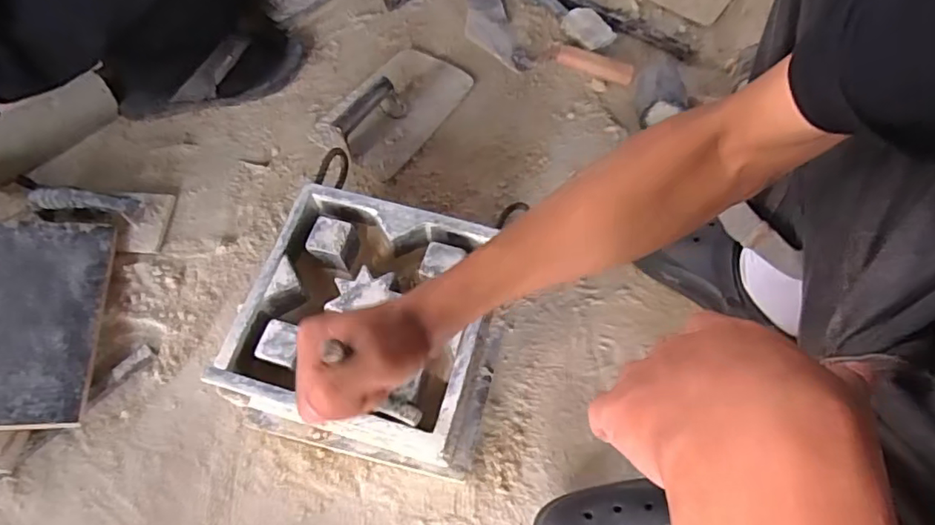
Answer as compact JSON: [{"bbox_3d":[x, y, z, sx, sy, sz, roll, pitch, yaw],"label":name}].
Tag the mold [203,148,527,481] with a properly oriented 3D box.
[{"bbox_3d":[-0.089,0.073,0.590,0.245,0.136,0.234,15,66,8],"label":"mold"}]

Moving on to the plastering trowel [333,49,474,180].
[{"bbox_3d":[-0.102,-0.235,0.767,0.135,0.074,0.226,33,69,15],"label":"plastering trowel"}]

